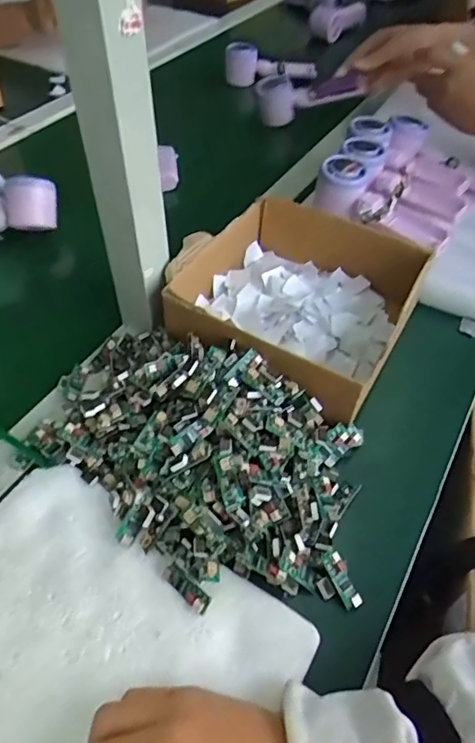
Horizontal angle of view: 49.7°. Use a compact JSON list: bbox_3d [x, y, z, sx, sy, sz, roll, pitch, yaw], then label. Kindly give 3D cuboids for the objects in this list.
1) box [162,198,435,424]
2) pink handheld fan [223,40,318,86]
[{"bbox_3d":[0.059,-0.072,0.503,0.197,0.067,0.205,25,54,19],"label":"box"},{"bbox_3d":[0.057,-0.544,0.896,0.157,0.054,0.066,1,50,0],"label":"pink handheld fan"}]

